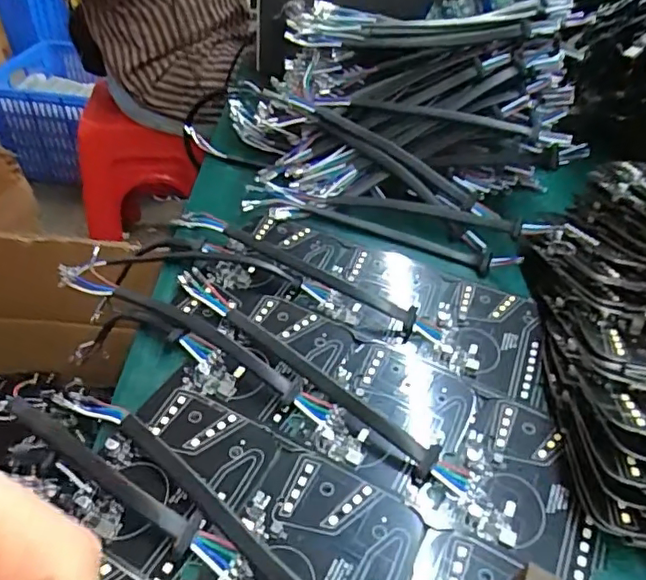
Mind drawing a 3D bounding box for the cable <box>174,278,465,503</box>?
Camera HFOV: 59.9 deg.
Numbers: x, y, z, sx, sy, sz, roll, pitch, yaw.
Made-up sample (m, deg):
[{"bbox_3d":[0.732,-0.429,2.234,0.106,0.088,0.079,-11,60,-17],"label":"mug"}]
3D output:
[{"bbox_3d":[-0.011,0.044,0.327,0.216,0.012,0.021,32,48,28],"label":"cable"}]

